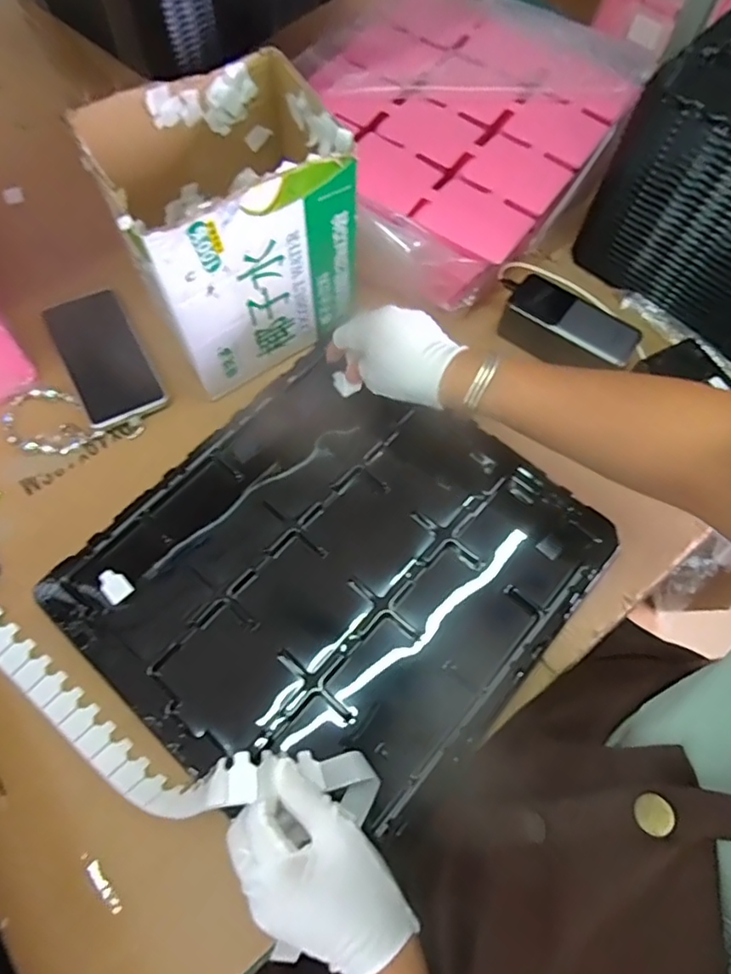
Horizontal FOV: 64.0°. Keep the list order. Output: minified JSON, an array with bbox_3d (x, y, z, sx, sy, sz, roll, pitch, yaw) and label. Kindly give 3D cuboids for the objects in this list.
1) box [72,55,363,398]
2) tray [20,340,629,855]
[{"bbox_3d":[-0.115,-0.223,0.533,0.180,0.207,0.153,-30,71,-14],"label":"box"},{"bbox_3d":[-0.023,0.071,0.500,0.334,0.032,0.364,39,71,13],"label":"tray"}]

